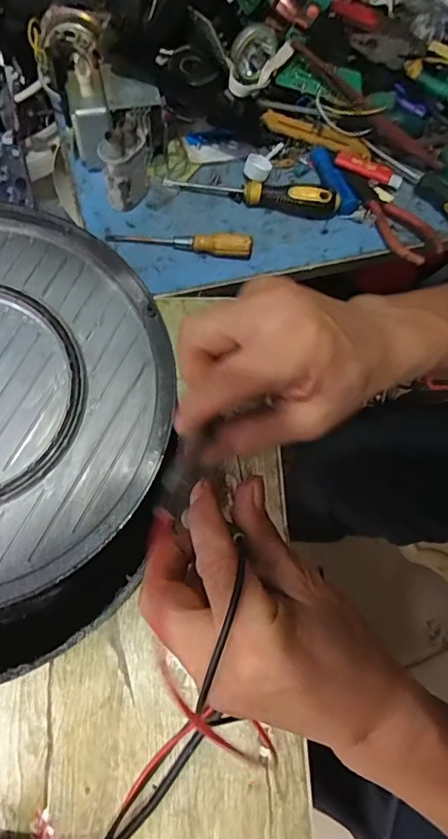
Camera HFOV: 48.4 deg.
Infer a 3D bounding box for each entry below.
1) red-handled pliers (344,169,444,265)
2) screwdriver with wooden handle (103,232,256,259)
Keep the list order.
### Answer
[{"bbox_3d":[0.186,-0.234,0.563,0.049,0.021,0.140,-32,75,-16],"label":"red-handled pliers"},{"bbox_3d":[-0.047,-0.191,0.526,0.152,0.017,0.019,9,69,-1],"label":"screwdriver with wooden handle"}]

